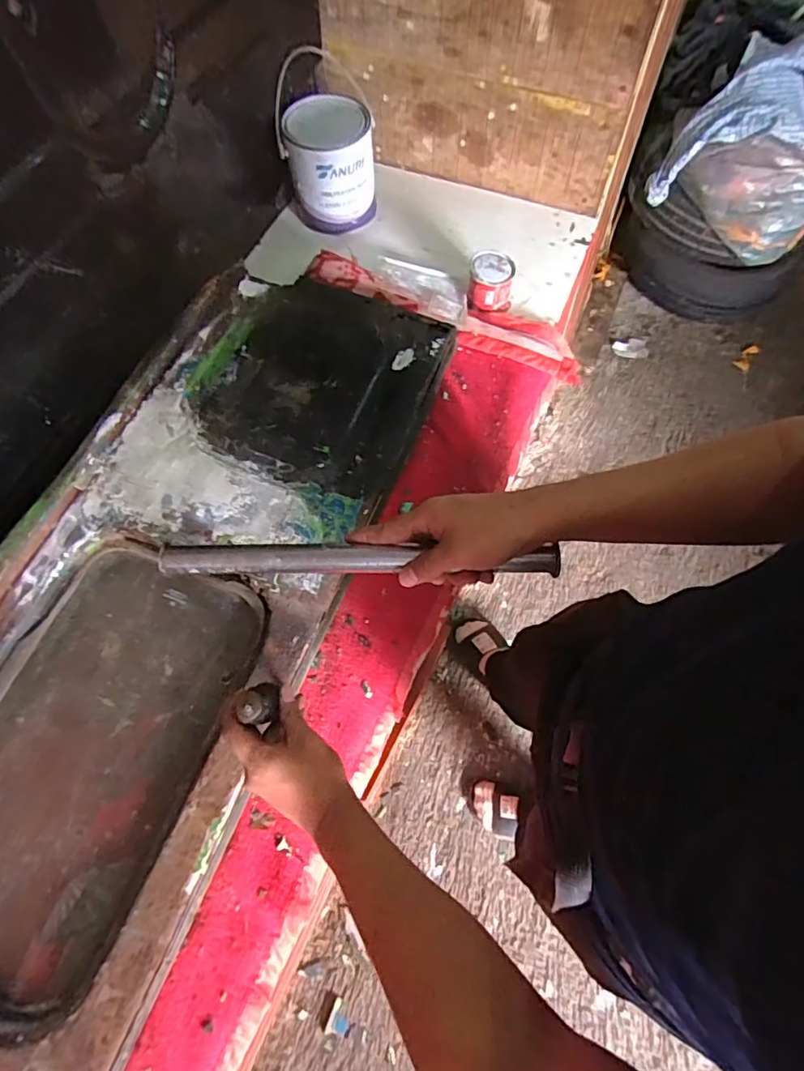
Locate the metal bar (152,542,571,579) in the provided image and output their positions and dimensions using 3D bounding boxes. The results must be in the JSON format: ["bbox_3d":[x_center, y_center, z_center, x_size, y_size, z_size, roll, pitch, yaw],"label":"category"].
[{"bbox_3d":[-0.037,0.019,0.457,0.335,0.015,0.024,1,65,2],"label":"metal bar"}]

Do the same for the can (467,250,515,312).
[{"bbox_3d":[0.145,-0.414,0.882,0.071,0.065,0.073,2,65,3],"label":"can"}]

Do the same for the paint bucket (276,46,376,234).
[{"bbox_3d":[-0.128,-0.675,0.946,0.159,0.188,0.173,-9,65,-2],"label":"paint bucket"}]

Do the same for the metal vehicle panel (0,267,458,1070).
[{"bbox_3d":[-0.276,0.060,0.646,0.378,0.060,1.026,19,67,11],"label":"metal vehicle panel"}]

